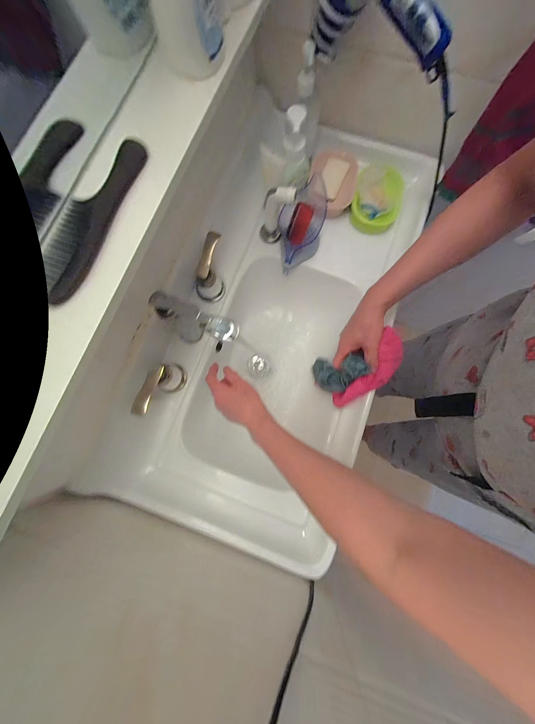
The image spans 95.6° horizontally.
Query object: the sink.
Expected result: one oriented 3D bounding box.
[{"bbox_3d":[0.033,-0.102,0.568,0.457,0.198,0.907,19,80,4],"label":"sink"}]

